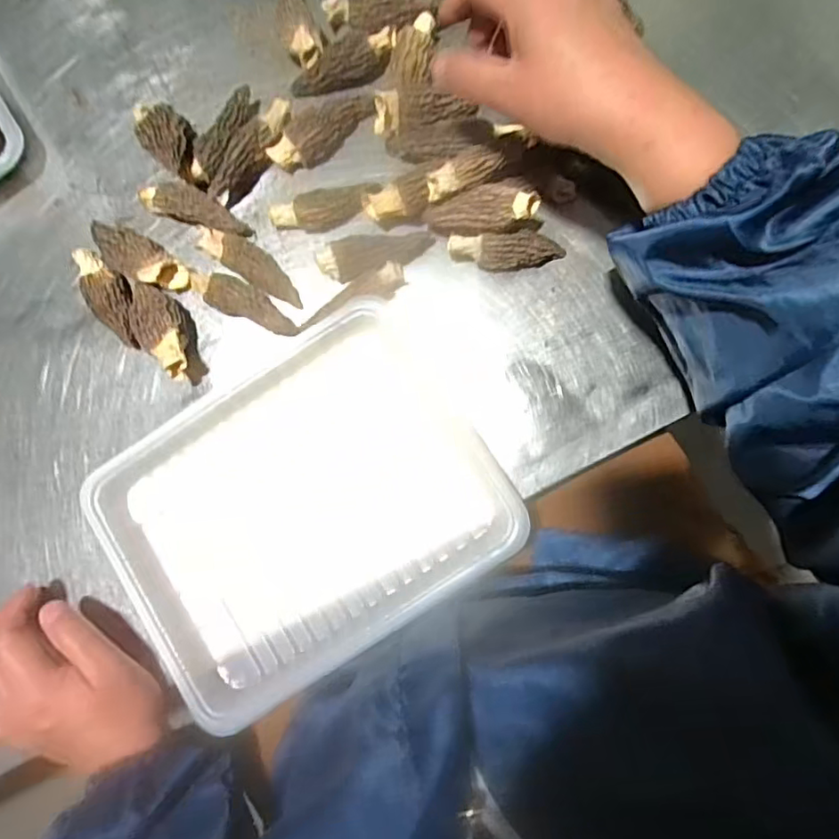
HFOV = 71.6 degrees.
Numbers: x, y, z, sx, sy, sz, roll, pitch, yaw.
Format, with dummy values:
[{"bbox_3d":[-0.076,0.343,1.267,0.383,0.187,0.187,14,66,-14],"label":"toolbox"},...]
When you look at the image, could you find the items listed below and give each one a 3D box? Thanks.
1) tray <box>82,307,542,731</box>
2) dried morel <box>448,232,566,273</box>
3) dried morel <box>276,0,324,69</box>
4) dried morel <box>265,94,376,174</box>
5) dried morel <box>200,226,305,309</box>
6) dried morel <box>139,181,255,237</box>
[{"bbox_3d":[-0.082,0.063,0.415,0.261,0.047,0.202,-33,81,2],"label":"tray"},{"bbox_3d":[0.063,-0.119,0.417,0.085,0.025,0.020,-1,83,-12],"label":"dried morel"},{"bbox_3d":[-0.097,-0.309,0.450,0.030,0.022,0.083,-21,68,4],"label":"dried morel"},{"bbox_3d":[-0.073,-0.219,0.440,0.085,0.023,0.031,-40,81,1],"label":"dried morel"},{"bbox_3d":[-0.122,-0.114,0.430,0.084,0.015,0.025,36,88,-9],"label":"dried morel"},{"bbox_3d":[-0.166,-0.158,0.436,0.083,0.015,0.026,19,86,-5],"label":"dried morel"}]

